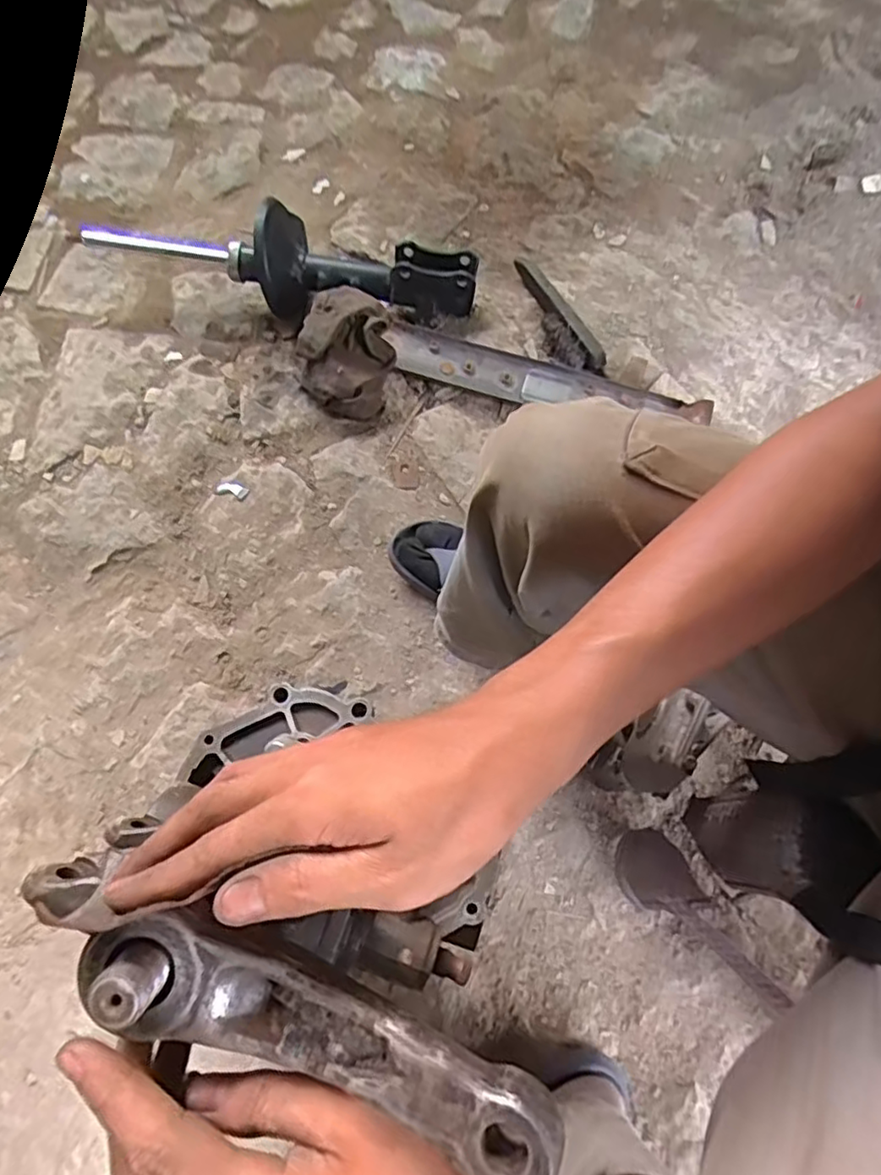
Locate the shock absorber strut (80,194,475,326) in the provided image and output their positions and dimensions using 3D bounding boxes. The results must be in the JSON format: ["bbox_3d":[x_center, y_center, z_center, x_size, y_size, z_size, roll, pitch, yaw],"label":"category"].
[{"bbox_3d":[-0.242,-0.486,0.937,0.586,0.123,0.127,5,71,3],"label":"shock absorber strut"}]

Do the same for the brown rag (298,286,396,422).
[{"bbox_3d":[-0.137,-0.331,0.904,0.129,0.114,0.147,9,71,4],"label":"brown rag"}]

